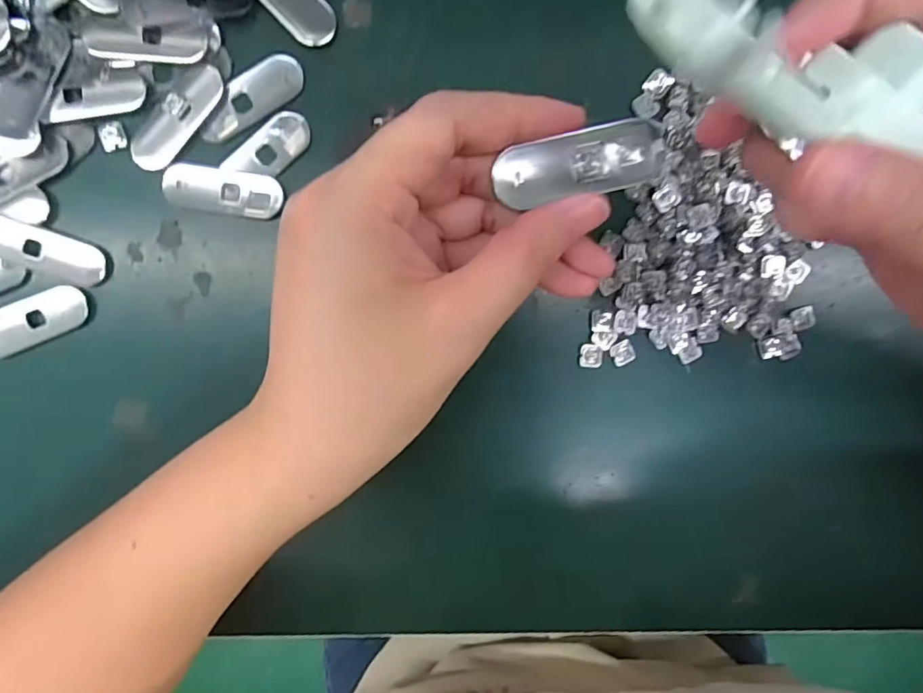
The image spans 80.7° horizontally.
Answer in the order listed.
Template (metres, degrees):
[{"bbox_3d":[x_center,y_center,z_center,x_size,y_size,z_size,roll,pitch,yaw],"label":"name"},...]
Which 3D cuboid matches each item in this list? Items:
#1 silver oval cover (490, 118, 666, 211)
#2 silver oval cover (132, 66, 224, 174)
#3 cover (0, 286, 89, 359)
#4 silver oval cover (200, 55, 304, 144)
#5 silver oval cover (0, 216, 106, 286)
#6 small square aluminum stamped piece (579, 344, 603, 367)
[{"bbox_3d":[0.035,-0.054,0.160,0.048,0.004,0.018,-12,96,0],"label":"silver oval cover"},{"bbox_3d":[-0.120,-0.097,0.229,0.018,0.004,0.050,40,92,-6],"label":"silver oval cover"},{"bbox_3d":[-0.187,-0.011,0.234,0.052,0.004,0.019,-22,96,0],"label":"cover"},{"bbox_3d":[-0.091,-0.106,0.232,0.049,0.004,0.019,-35,96,1],"label":"silver oval cover"},{"bbox_3d":[-0.179,-0.041,0.231,0.051,0.004,0.018,19,94,-4],"label":"silver oval cover"},{"bbox_3d":[0.059,0.005,0.246,0.010,0.004,0.011,2,95,-3],"label":"small square aluminum stamped piece"}]

